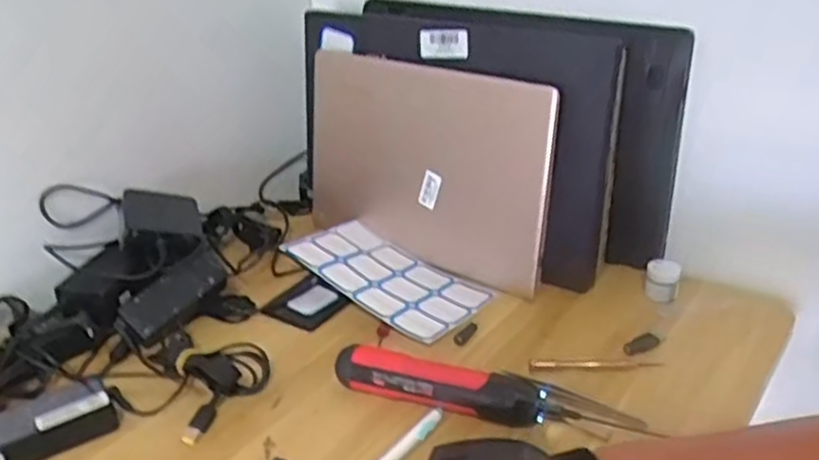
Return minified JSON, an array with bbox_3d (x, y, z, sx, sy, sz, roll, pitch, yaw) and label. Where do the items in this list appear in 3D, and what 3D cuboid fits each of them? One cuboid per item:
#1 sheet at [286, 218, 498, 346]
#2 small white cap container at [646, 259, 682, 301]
[{"bbox_3d":[-0.022,0.040,0.764,0.190,0.040,0.114,17,33,34],"label":"sheet"},{"bbox_3d":[0.243,0.046,0.729,0.031,0.024,0.037,5,28,16],"label":"small white cap container"}]

